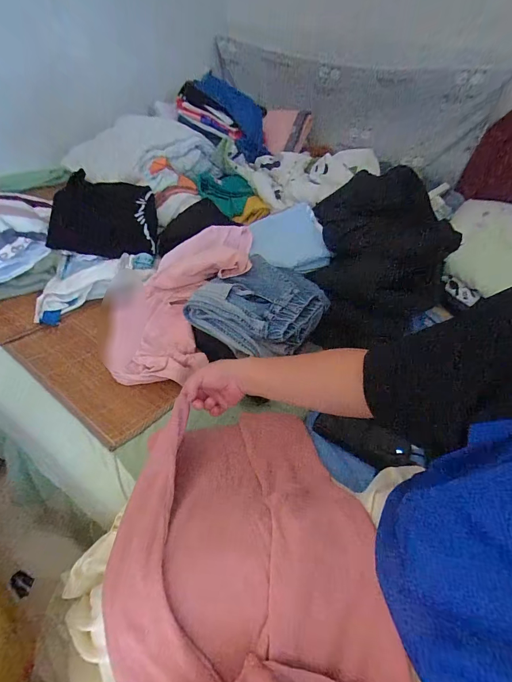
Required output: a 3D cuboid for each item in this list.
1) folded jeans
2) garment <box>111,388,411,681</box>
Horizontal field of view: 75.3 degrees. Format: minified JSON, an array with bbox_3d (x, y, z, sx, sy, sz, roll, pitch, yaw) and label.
[{"bbox_3d":[0.017,-0.076,0.669,0.221,0.074,0.244,31,47,24],"label":"folded jeans"},{"bbox_3d":[-0.001,0.272,0.326,0.247,0.134,0.545,-2,42,-11],"label":"garment"}]

